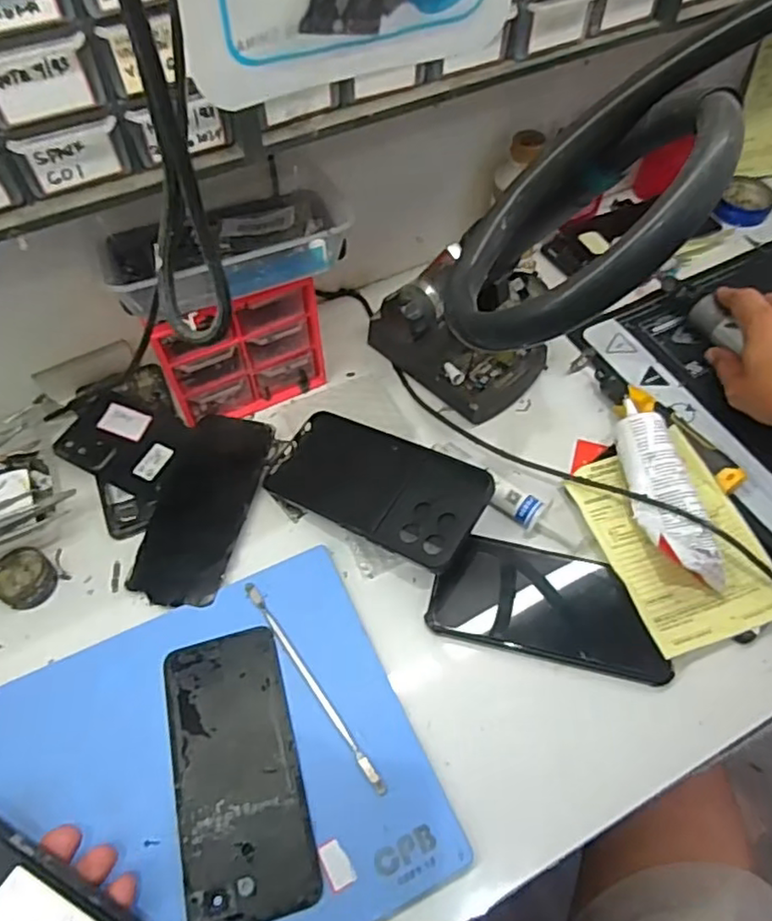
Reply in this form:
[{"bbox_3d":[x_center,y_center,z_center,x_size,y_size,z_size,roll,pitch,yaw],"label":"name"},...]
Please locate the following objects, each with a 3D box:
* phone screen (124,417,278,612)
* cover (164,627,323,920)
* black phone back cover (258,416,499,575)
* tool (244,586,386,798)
[{"bbox_3d":[-0.140,0.032,0.483,0.069,0.006,0.154,10,57,6],"label":"phone screen"},{"bbox_3d":[-0.091,0.186,0.387,0.073,0.004,0.160,-13,58,-9],"label":"cover"},{"bbox_3d":[-0.010,0.017,0.469,0.167,0.009,0.079,22,72,34],"label":"black phone back cover"},{"bbox_3d":[-0.050,0.141,0.413,0.008,0.004,0.161,-31,62,-19],"label":"tool"}]

